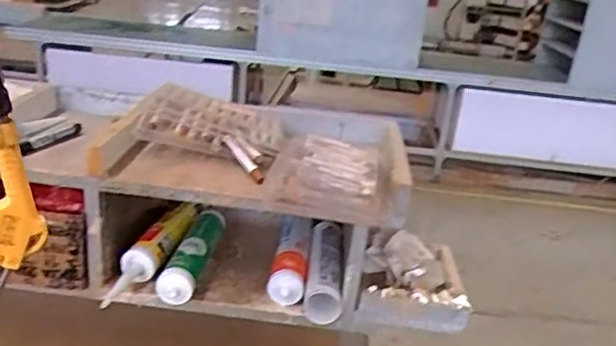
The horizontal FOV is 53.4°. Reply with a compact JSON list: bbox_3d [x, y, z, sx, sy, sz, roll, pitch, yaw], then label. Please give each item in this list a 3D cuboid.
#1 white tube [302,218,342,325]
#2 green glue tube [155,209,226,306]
[{"bbox_3d":[0.022,0.141,0.894,0.053,0.046,0.196,6,21,1],"label":"white tube"},{"bbox_3d":[-0.165,0.114,0.917,0.044,0.044,0.240,8,21,6],"label":"green glue tube"}]

